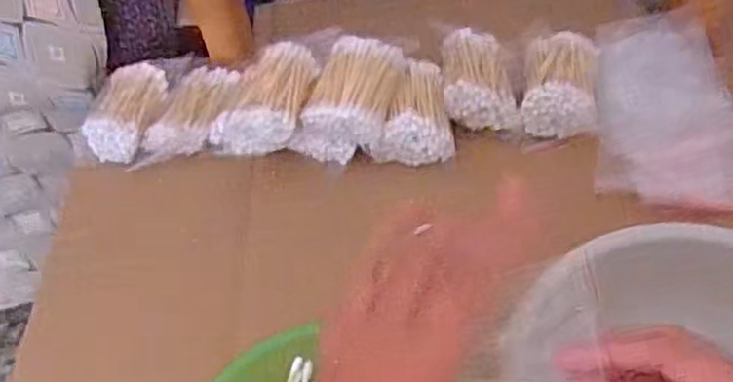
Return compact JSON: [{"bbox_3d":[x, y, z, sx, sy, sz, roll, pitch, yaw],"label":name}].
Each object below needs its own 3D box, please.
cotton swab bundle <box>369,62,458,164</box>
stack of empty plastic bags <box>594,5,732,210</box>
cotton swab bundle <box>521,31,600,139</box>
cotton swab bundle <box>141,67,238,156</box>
[{"bbox_3d":[0.036,-0.057,0.543,0.056,0.035,0.077,2,51,8],"label":"cotton swab bundle"},{"bbox_3d":[0.224,-0.067,0.546,0.110,0.028,0.187,3,51,9],"label":"stack of empty plastic bags"},{"bbox_3d":[0.141,-0.078,0.546,0.053,0.039,0.080,7,52,12],"label":"cotton swab bundle"},{"bbox_3d":[-0.134,-0.065,0.575,0.045,0.028,0.079,13,53,17],"label":"cotton swab bundle"}]

